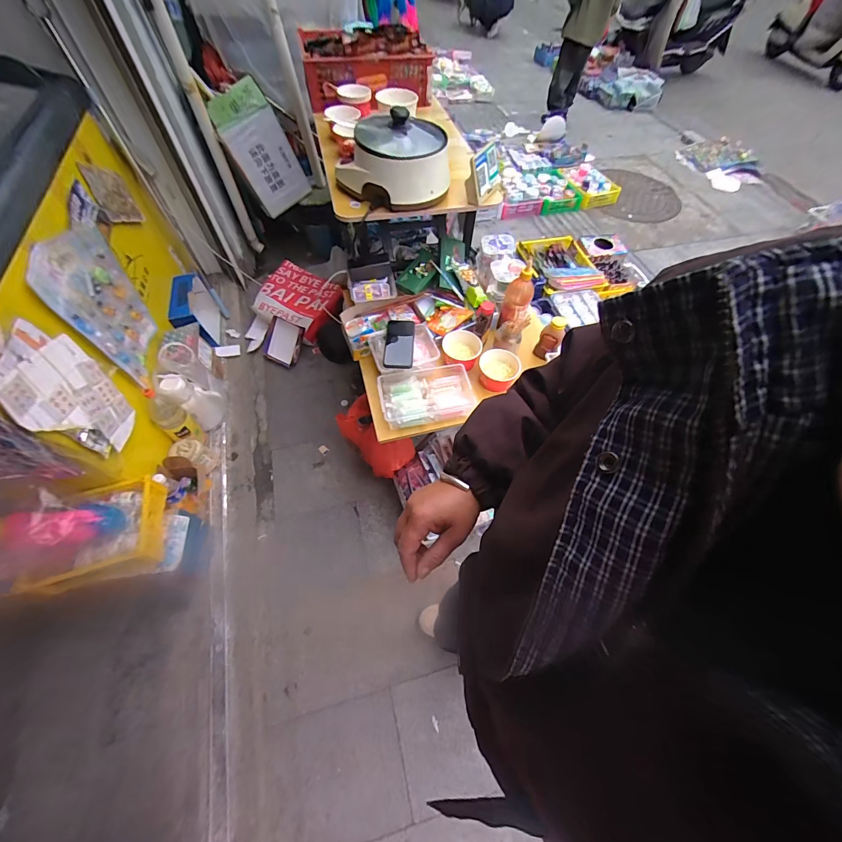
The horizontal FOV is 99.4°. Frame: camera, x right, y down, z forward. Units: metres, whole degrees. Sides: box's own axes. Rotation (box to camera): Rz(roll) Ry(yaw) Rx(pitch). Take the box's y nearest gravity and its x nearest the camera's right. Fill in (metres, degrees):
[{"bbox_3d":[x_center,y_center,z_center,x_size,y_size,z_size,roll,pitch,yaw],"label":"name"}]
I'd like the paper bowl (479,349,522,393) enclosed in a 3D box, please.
[{"bbox_3d":[0.219,-0.152,1.001,0.106,0.058,0.125,29,64,12],"label":"paper bowl"}]

